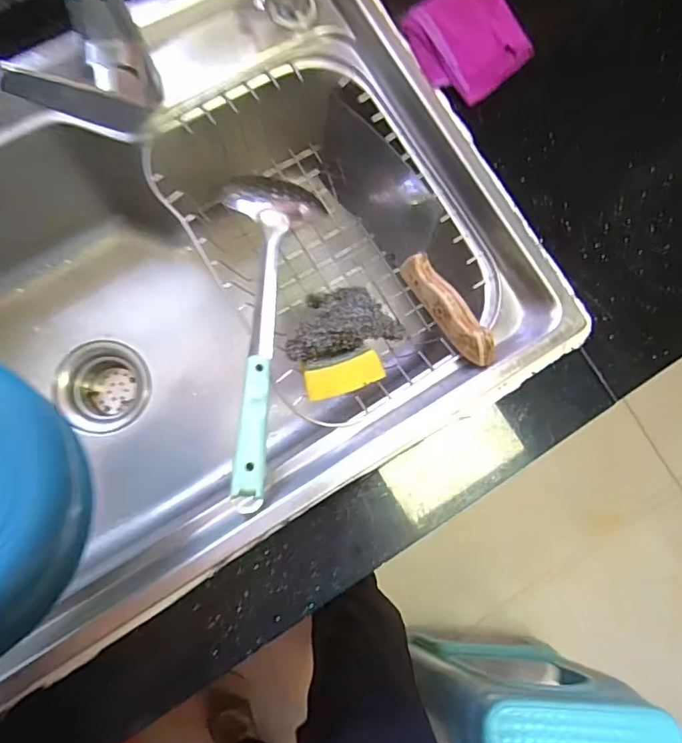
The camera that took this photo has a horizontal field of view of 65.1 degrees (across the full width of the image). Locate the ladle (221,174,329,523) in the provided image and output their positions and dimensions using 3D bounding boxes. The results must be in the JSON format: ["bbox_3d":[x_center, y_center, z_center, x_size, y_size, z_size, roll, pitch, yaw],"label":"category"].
[{"bbox_3d":[-0.069,-0.048,0.468,0.090,0.044,0.322,3,67,-4],"label":"ladle"}]

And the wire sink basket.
[{"bbox_3d":[-0.014,-0.122,0.533,0.223,0.121,0.339,-33,86,-8],"label":"wire sink basket"}]

